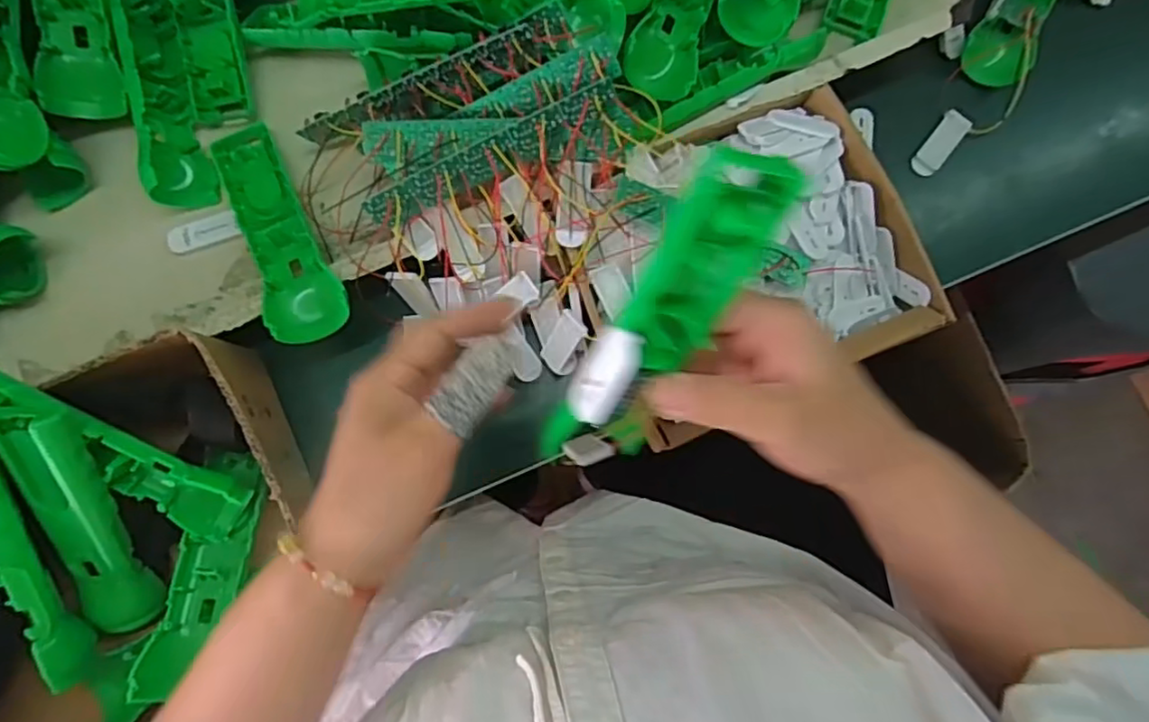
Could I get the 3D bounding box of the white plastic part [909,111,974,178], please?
[{"bbox_3d":[0.290,-0.172,0.504,0.021,0.010,0.053,36,99,2],"label":"white plastic part"}]

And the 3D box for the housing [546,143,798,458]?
[{"bbox_3d":[0.034,-0.012,0.261,0.041,0.158,0.034,28,41,2],"label":"housing"}]

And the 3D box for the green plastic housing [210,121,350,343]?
[{"bbox_3d":[-0.203,-0.089,0.435,0.050,0.033,0.168,-29,85,-5],"label":"green plastic housing"}]

